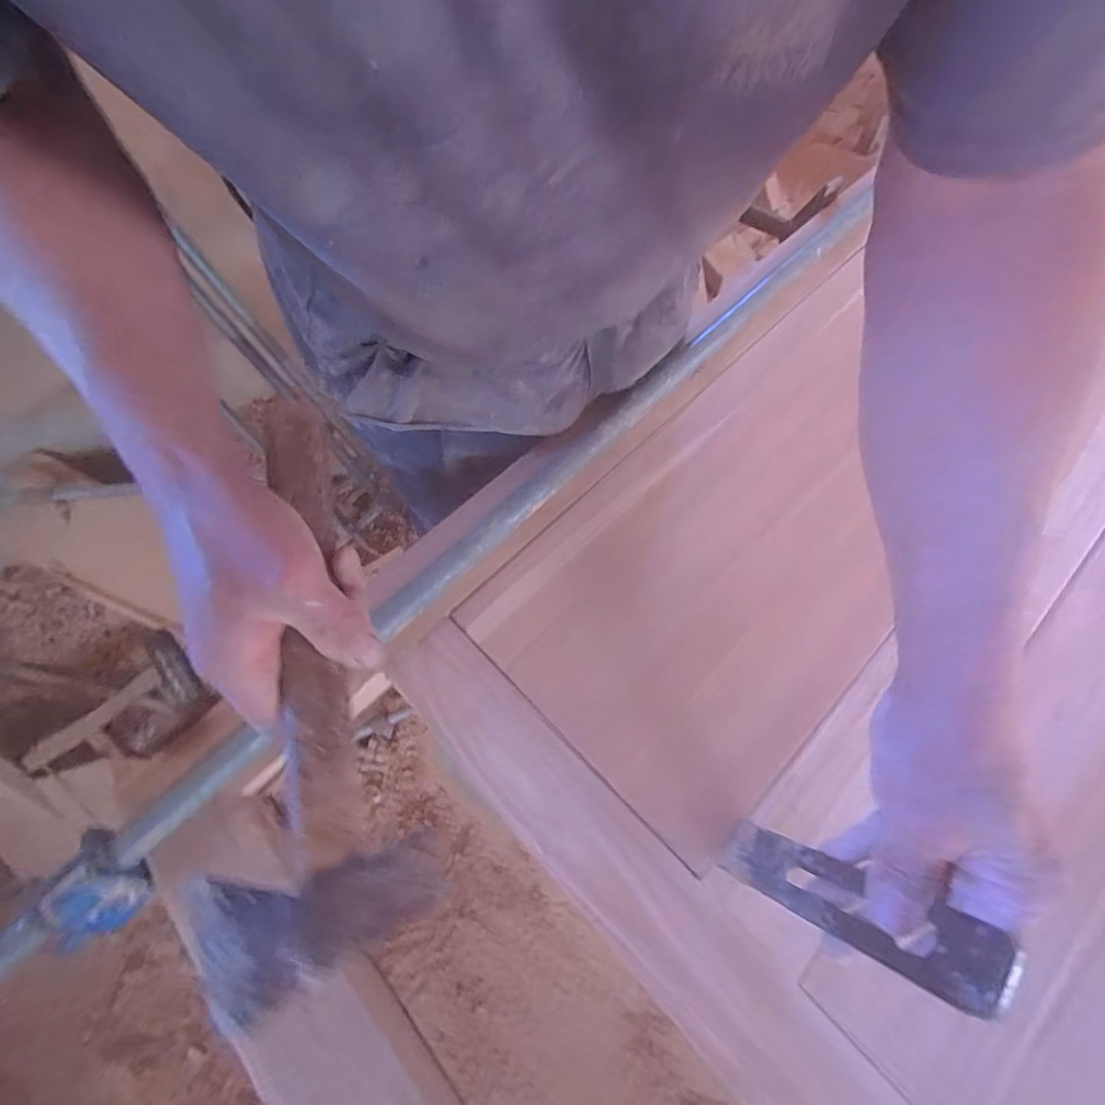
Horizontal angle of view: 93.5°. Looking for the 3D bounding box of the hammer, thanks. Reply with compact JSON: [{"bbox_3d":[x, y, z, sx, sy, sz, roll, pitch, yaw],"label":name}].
[{"bbox_3d":[-0.123,0.039,0.267,0.088,0.029,0.300,-12,65,-3],"label":"hammer"}]

